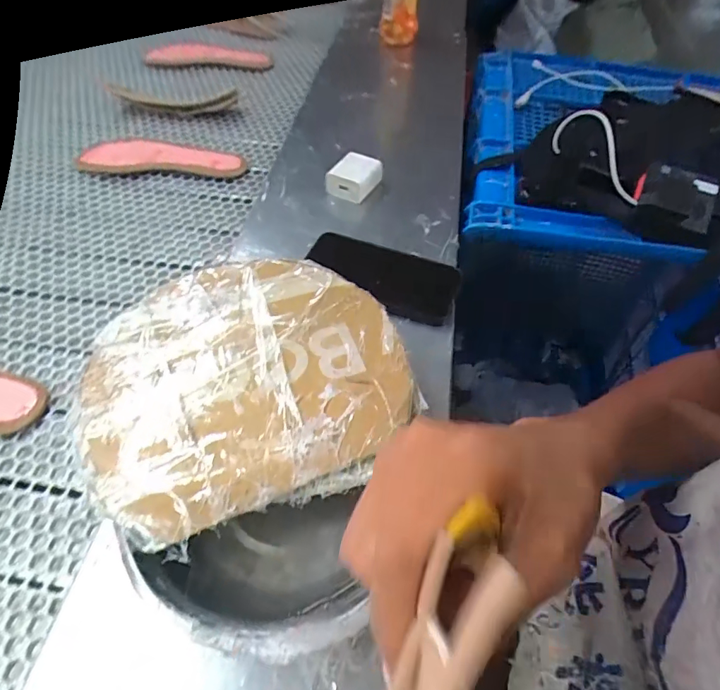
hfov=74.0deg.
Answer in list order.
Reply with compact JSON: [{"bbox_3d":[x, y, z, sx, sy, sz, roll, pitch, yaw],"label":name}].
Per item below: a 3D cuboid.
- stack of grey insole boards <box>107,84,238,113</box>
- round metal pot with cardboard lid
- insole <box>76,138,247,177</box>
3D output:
[{"bbox_3d":[-0.283,-0.370,0.728,0.197,0.034,0.036,3,52,3],"label":"stack of grey insole boards"},{"bbox_3d":[-0.086,0.058,0.360,0.219,0.094,0.252,18,55,14],"label":"round metal pot with cardboard lid"},{"bbox_3d":[-0.271,-0.261,0.658,0.229,0.015,0.089,0,52,1],"label":"insole"}]

